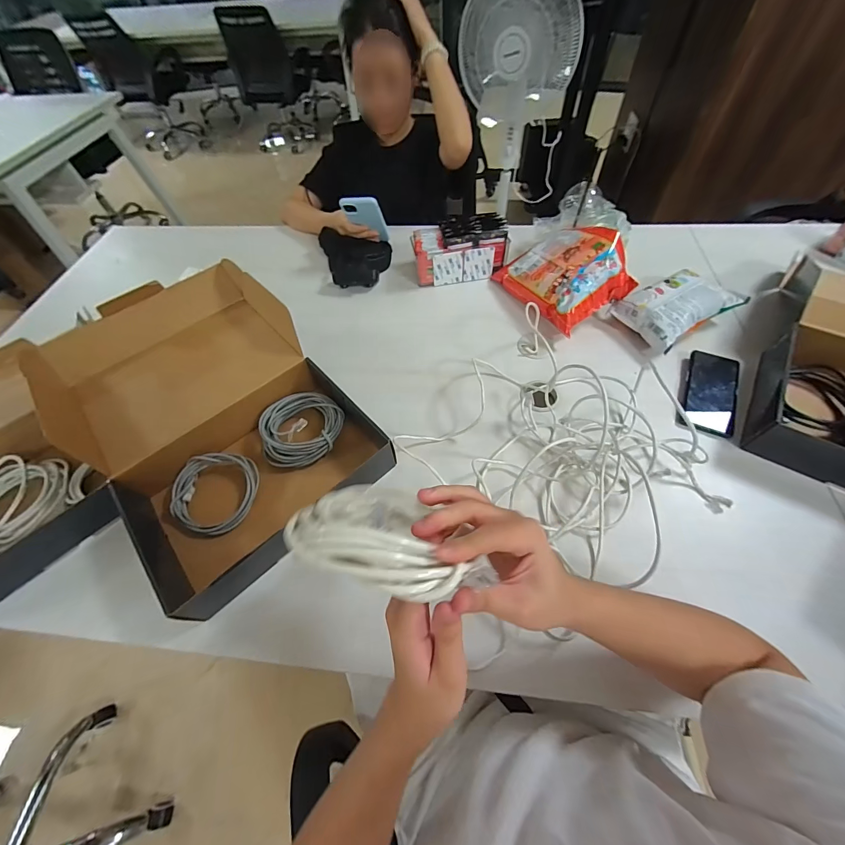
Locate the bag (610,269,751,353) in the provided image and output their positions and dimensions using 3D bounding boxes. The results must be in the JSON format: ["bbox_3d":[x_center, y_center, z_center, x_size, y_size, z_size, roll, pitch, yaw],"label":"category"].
[{"bbox_3d":[0.487,-0.218,0.687,0.182,0.066,0.130,-25,59,-11],"label":"bag"}]

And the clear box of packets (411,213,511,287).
[{"bbox_3d":[0.084,-0.391,0.803,0.200,0.103,0.102,-6,57,0],"label":"clear box of packets"}]

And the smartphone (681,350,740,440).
[{"bbox_3d":[0.498,-0.051,0.608,0.085,0.015,0.164,21,62,17],"label":"smartphone"}]

